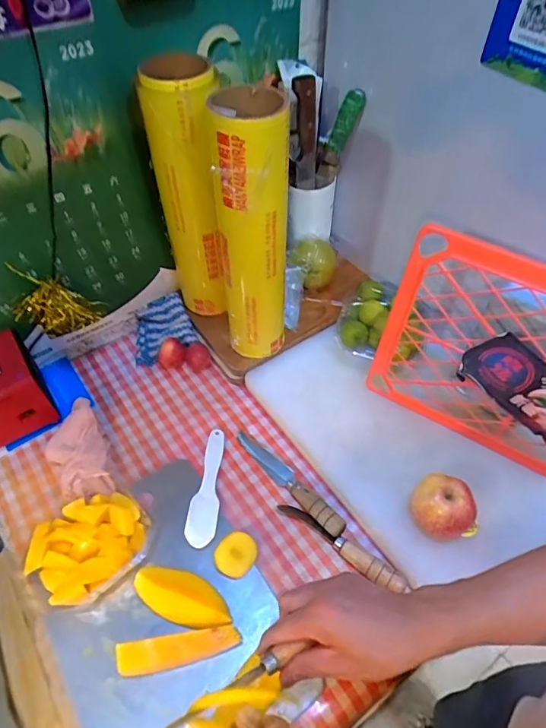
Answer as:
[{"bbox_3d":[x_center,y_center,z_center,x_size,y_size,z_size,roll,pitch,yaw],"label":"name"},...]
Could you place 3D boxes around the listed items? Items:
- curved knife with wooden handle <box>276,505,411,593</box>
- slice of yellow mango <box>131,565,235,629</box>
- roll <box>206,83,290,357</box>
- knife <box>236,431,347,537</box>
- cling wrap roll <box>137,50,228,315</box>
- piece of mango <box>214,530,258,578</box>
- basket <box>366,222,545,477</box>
[{"bbox_3d":[0.082,0.225,0.574,0.175,0.025,0.027,27,58,19],"label":"curved knife with wooden handle"},{"bbox_3d":[-0.102,0.268,0.528,0.113,0.028,0.052,20,56,14],"label":"slice of yellow mango"},{"bbox_3d":[-0.026,-0.159,0.609,0.088,0.346,0.096,0,53,0],"label":"roll"},{"bbox_3d":[0.020,0.155,0.630,0.028,0.035,0.201,-35,61,-23],"label":"knife"},{"bbox_3d":[-0.110,-0.234,0.658,0.102,0.344,0.088,16,55,12],"label":"cling wrap roll"},{"bbox_3d":[-0.046,0.236,0.572,0.046,0.011,0.052,19,56,14],"label":"piece of mango"},{"bbox_3d":[0.322,0.008,0.562,0.378,0.261,0.060,28,43,22],"label":"basket"}]

